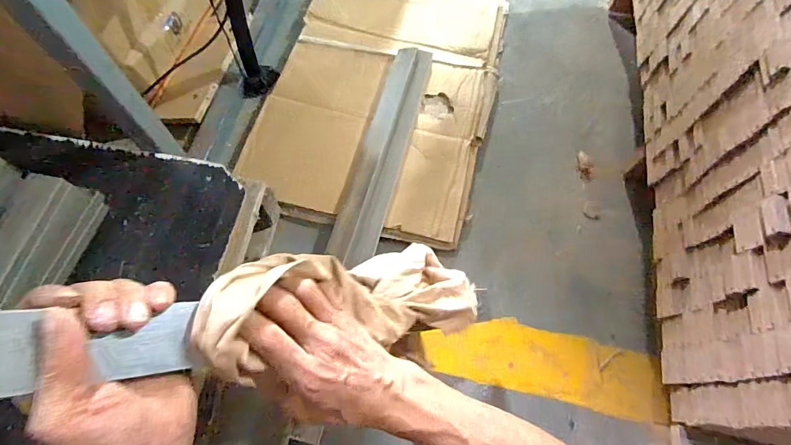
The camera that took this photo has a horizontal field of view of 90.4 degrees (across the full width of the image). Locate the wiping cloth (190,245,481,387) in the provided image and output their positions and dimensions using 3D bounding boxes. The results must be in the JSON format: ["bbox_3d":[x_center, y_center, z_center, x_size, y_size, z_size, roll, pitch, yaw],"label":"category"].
[{"bbox_3d":[-0.029,0.068,0.370,0.292,0.055,0.099,6,59,-44],"label":"wiping cloth"}]

